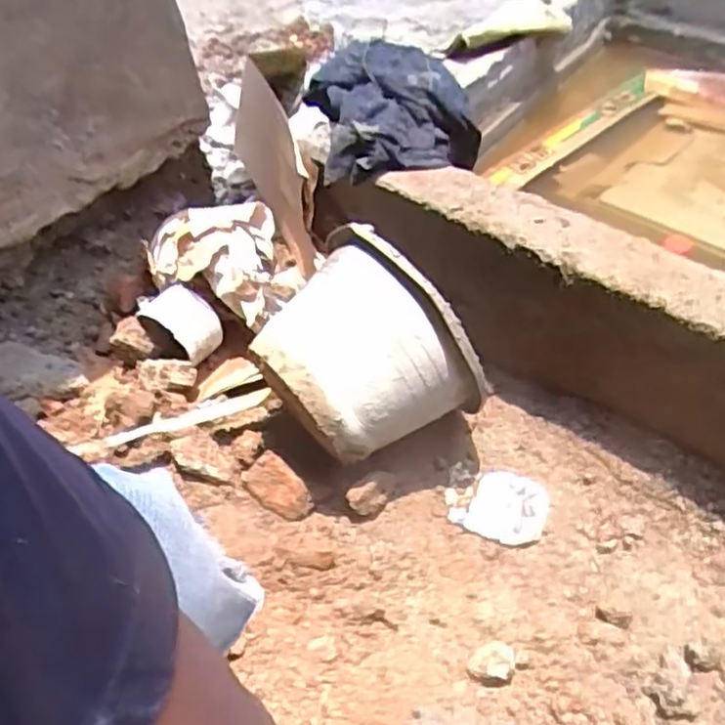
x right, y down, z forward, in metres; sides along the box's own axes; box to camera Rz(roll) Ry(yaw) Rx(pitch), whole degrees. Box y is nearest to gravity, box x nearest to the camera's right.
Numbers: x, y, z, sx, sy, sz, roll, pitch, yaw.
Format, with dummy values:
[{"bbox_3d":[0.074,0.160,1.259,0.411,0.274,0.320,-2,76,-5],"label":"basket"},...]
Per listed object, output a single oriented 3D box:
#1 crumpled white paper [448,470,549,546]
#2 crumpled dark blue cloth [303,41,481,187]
[{"bbox_3d":[0.143,0.146,0.738,0.090,0.018,0.072,13,53,19],"label":"crumpled white paper"},{"bbox_3d":[0.039,-0.305,0.857,0.186,0.087,0.211,-6,49,4],"label":"crumpled dark blue cloth"}]

